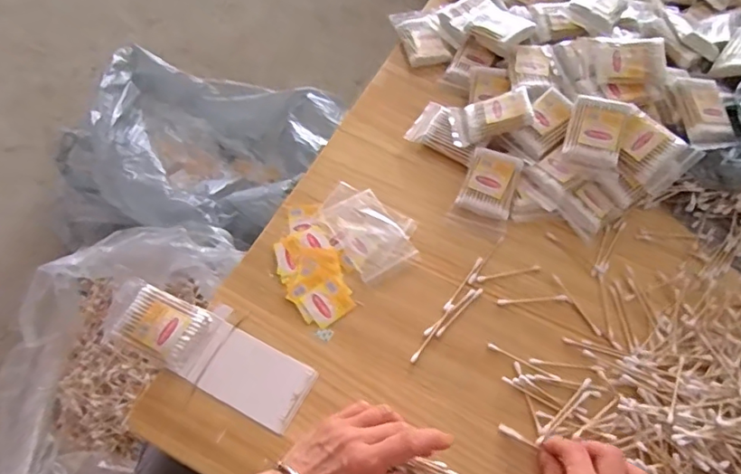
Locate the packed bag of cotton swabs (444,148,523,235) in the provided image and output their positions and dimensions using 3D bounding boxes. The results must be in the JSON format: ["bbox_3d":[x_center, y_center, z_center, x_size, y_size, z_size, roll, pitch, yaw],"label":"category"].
[{"bbox_3d":[0.124,-0.049,0.561,0.059,0.013,0.088,23,86,8],"label":"packed bag of cotton swabs"}]

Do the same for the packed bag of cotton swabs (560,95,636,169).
[{"bbox_3d":[0.232,-0.108,0.546,0.055,0.013,0.076,19,79,10],"label":"packed bag of cotton swabs"}]

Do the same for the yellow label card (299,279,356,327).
[{"bbox_3d":[-0.041,0.062,0.508,0.039,0.004,0.038,-36,69,-22],"label":"yellow label card"}]

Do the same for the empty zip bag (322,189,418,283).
[{"bbox_3d":[-0.003,-0.006,0.543,0.061,0.007,0.089,-28,67,-19],"label":"empty zip bag"}]

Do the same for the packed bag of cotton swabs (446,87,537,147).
[{"bbox_3d":[0.131,-0.131,0.586,0.088,0.018,0.051,-18,55,19],"label":"packed bag of cotton swabs"}]

